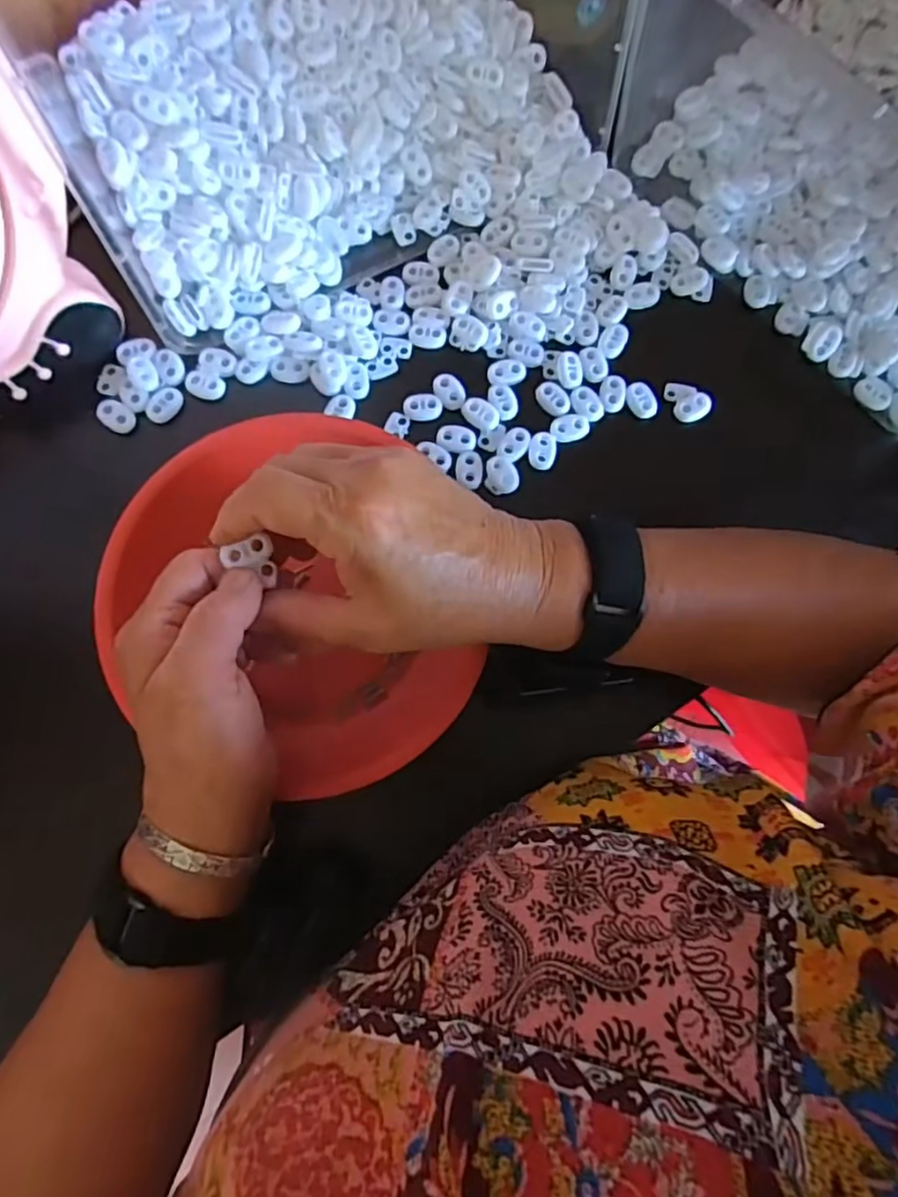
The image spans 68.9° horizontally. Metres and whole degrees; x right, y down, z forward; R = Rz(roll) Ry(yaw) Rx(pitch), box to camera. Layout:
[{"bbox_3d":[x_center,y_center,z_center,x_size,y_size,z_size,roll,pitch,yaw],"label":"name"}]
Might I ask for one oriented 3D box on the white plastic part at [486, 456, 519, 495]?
[{"bbox_3d":[0.031,-0.071,0.373,0.019,0.008,0.023,2,83,-2],"label":"white plastic part"}]

